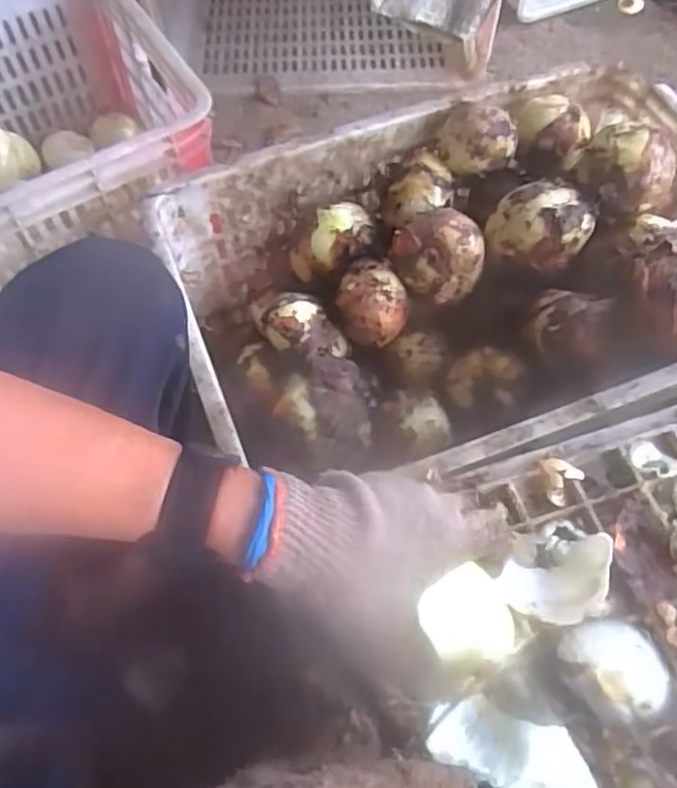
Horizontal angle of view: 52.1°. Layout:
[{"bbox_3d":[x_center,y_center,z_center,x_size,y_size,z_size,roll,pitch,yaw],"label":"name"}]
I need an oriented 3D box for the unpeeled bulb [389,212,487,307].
[{"bbox_3d":[0.093,-0.127,0.634,0.074,0.059,0.068,36,67,19],"label":"unpeeled bulb"}]

